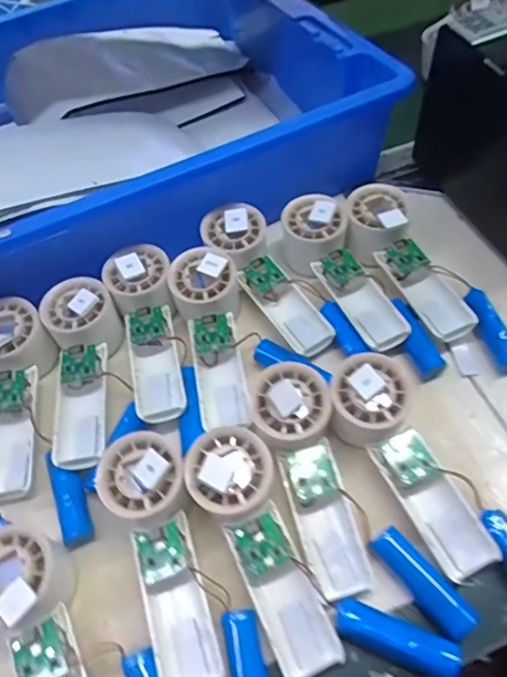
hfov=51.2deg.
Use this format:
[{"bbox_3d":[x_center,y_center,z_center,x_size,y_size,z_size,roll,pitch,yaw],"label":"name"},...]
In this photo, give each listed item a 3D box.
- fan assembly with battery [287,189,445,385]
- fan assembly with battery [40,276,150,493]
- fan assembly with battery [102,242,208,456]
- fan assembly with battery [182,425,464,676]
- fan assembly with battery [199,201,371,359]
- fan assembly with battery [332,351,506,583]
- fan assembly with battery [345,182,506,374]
[{"bbox_3d":[0.088,-0.048,0.451,0.059,0.045,0.188,-29,60,-13],"label":"fan assembly with battery"},{"bbox_3d":[-0.128,0.028,0.419,0.064,0.034,0.165,-12,61,-3],"label":"fan assembly with battery"},{"bbox_3d":[-0.085,-0.004,0.437,0.053,0.042,0.167,-15,58,-4],"label":"fan assembly with battery"},{"bbox_3d":[0.027,0.145,0.331,0.084,0.049,0.199,-40,63,-18],"label":"fan assembly with battery"},{"bbox_3d":[0.018,-0.051,0.471,0.060,0.045,0.167,-38,78,-16],"label":"fan assembly with battery"},{"bbox_3d":[0.124,0.099,0.353,0.061,0.052,0.200,-28,60,-12],"label":"fan assembly with battery"},{"bbox_3d":[0.149,-0.053,0.452,0.064,0.049,0.201,-29,60,-12],"label":"fan assembly with battery"}]

